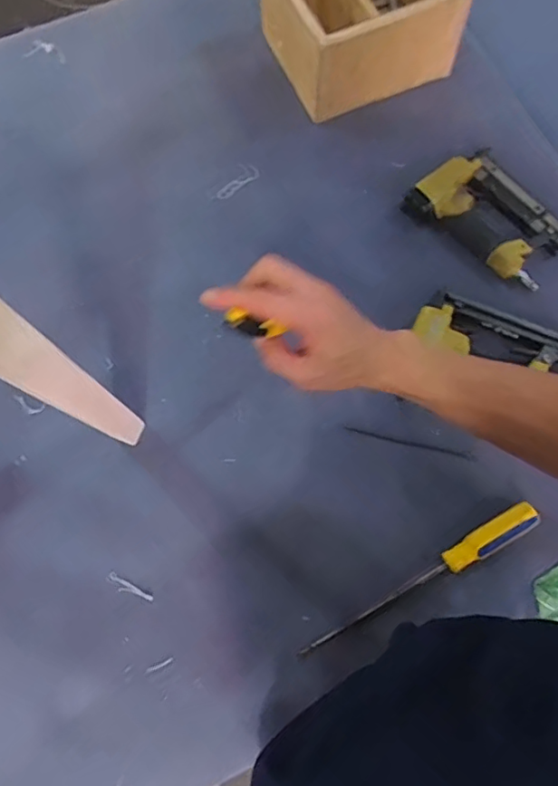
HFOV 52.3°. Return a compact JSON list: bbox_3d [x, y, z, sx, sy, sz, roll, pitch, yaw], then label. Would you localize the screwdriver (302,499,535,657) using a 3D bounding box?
[{"bbox_3d":[0.158,0.210,0.636,0.301,0.037,0.029,-29,76,-8],"label":"screwdriver"}]

